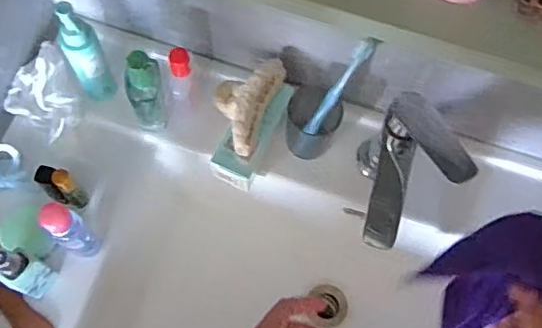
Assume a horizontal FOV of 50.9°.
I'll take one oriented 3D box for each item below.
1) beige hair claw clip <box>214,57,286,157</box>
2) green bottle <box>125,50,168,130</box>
[{"bbox_3d":[-0.033,-0.073,0.655,0.063,0.034,0.115,22,70,5],"label":"beige hair claw clip"},{"bbox_3d":[-0.140,-0.085,0.636,0.038,0.143,0.038,-14,71,-8],"label":"green bottle"}]

